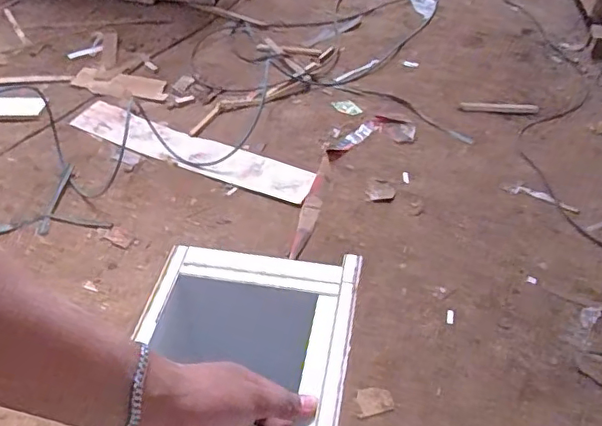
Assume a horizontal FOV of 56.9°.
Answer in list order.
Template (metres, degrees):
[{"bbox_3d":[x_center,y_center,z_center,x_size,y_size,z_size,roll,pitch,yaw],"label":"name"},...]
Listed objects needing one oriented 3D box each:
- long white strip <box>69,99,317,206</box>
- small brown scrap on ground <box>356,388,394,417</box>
[{"bbox_3d":[-0.349,-0.199,1.701,0.839,0.024,0.149,20,46,23],"label":"long white strip"},{"bbox_3d":[0.143,0.367,1.086,0.069,0.005,0.051,-9,42,-8],"label":"small brown scrap on ground"}]

